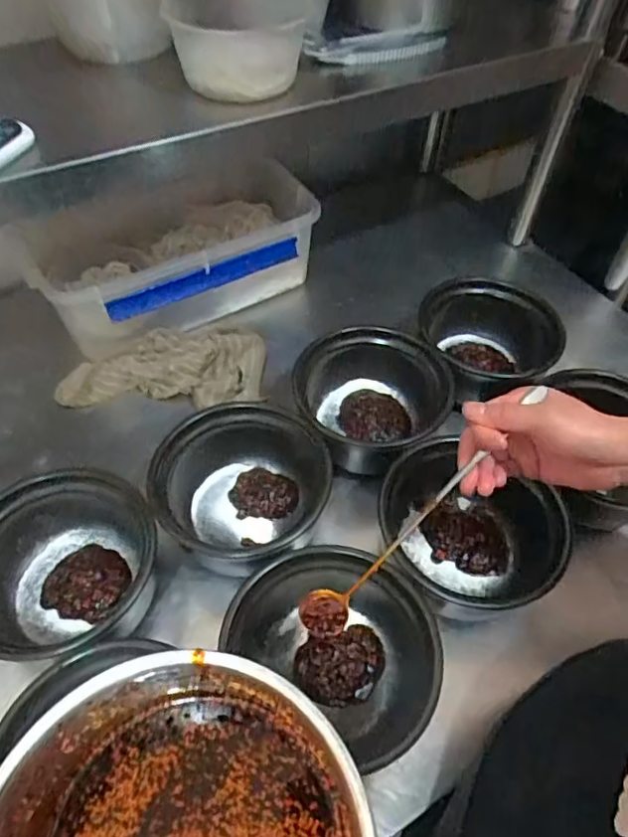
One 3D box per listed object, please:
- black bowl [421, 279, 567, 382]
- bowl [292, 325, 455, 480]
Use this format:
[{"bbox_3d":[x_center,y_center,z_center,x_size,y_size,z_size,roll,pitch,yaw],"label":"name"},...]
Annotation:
[{"bbox_3d":[0.226,-0.089,0.713,0.174,0.085,0.161,1,51,-1],"label":"black bowl"},{"bbox_3d":[0.058,-0.017,0.650,0.156,0.080,0.172,21,54,15],"label":"bowl"}]

